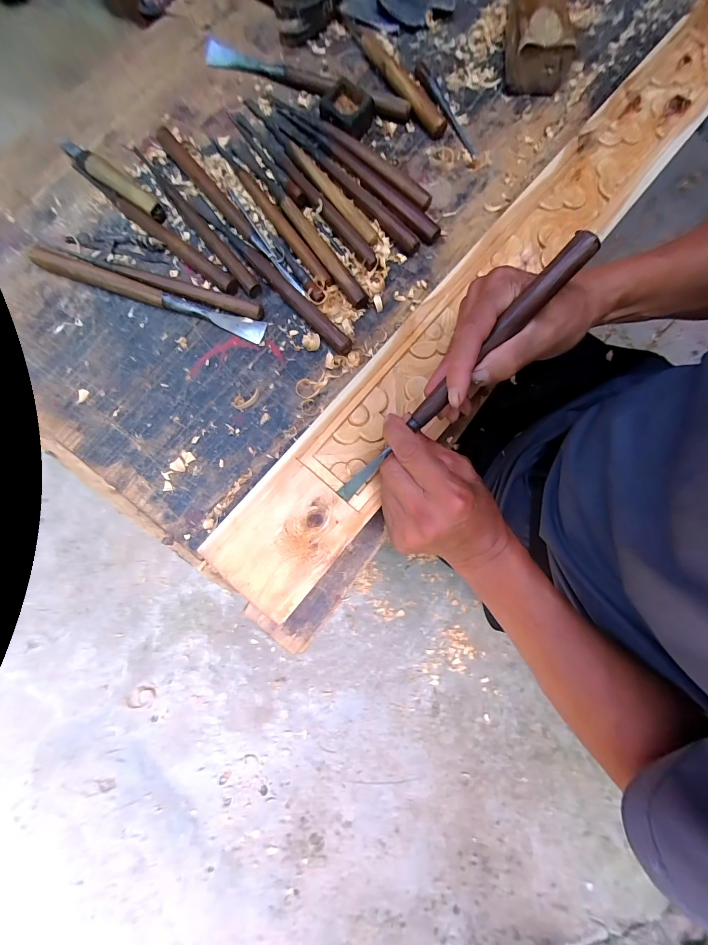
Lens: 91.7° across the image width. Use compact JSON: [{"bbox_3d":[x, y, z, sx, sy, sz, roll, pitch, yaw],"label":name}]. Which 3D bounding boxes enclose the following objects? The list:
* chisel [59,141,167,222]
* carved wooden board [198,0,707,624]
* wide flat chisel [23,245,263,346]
[{"bbox_3d":[-0.267,-0.325,0.379,0.143,0.016,0.023,38,81,8],"label":"chisel"},{"bbox_3d":[0.190,-0.256,0.376,0.116,0.036,0.892,39,81,8],"label":"carved wooden board"},{"bbox_3d":[-0.217,-0.189,0.361,0.255,0.020,0.022,18,79,4],"label":"wide flat chisel"}]

